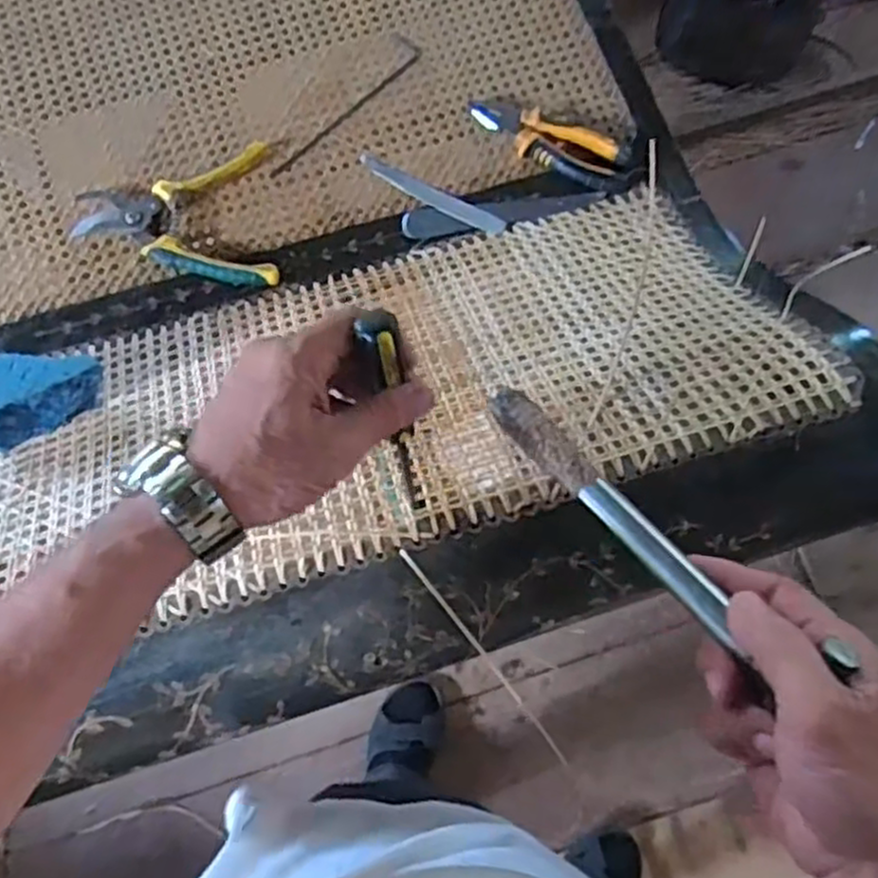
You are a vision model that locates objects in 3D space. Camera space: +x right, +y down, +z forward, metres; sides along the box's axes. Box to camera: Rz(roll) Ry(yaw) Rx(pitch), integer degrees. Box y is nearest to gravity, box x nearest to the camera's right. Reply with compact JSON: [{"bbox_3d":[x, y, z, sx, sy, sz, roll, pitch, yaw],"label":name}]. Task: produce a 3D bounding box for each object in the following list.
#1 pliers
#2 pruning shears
[{"bbox_3d":[0.101,-0.278,0.700,0.153,0.021,0.055,18,72,8],"label":"pliers"},{"bbox_3d":[-0.239,-0.197,0.679,0.171,0.017,0.145,-9,71,-1],"label":"pruning shears"}]

